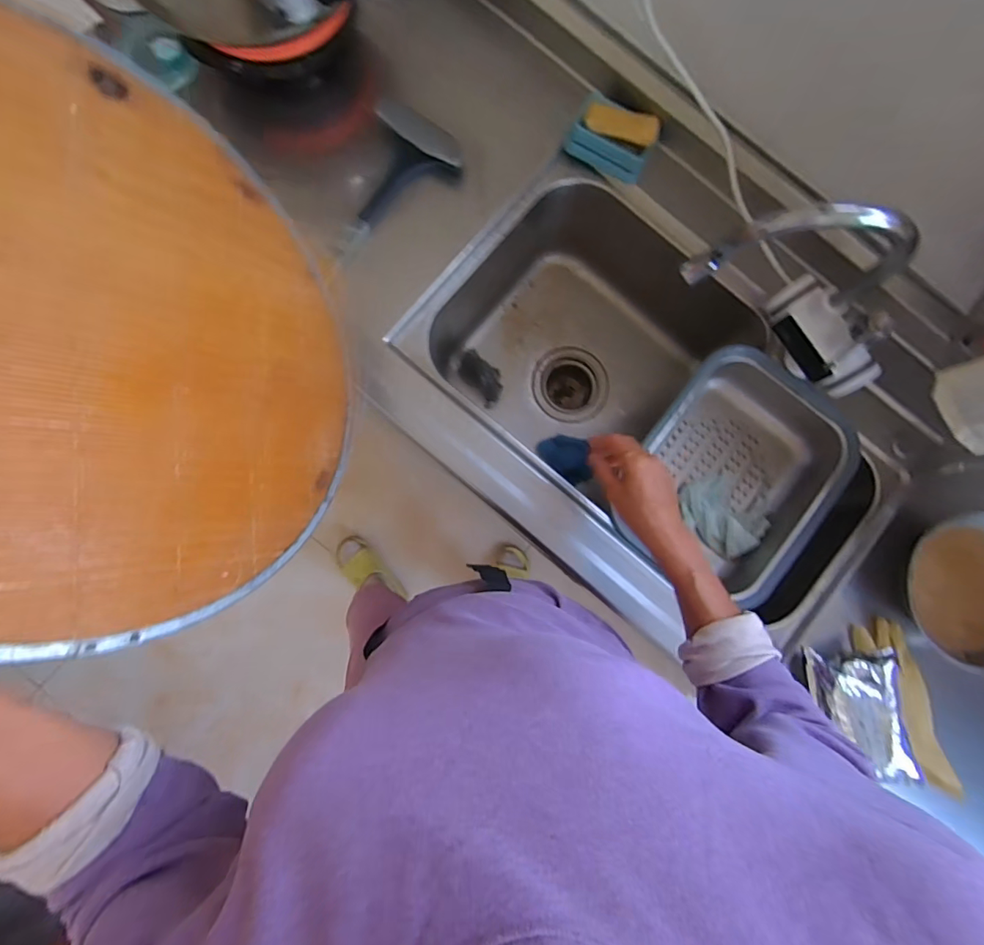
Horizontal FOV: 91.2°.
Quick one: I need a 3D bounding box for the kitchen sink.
[{"bbox_3d":[0.232,-0.082,0.795,0.705,0.220,0.512,42,84,1],"label":"kitchen sink"}]

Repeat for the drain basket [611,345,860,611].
[{"bbox_3d":[0.373,-0.005,0.740,0.274,0.089,0.293,40,84,1],"label":"drain basket"}]

